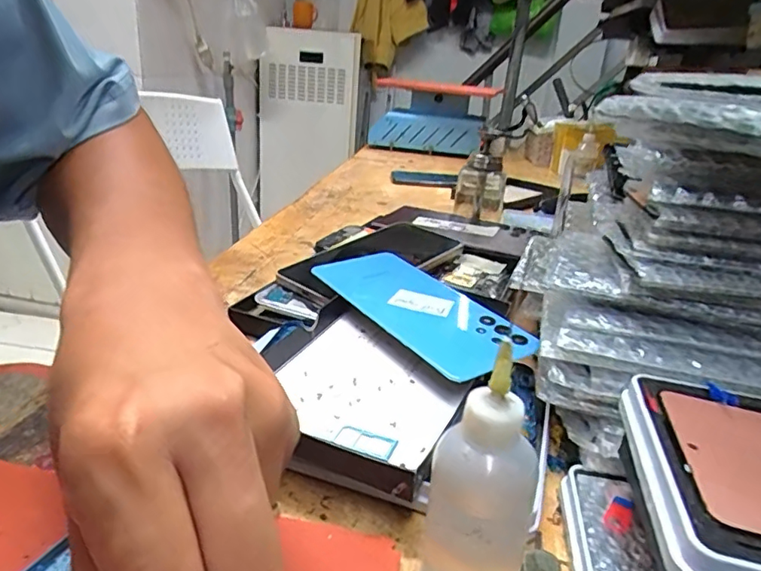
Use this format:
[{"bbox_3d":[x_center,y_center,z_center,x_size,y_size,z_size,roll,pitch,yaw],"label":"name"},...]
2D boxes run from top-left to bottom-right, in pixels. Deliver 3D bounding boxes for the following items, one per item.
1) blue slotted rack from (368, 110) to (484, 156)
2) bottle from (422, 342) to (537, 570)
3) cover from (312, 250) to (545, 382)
[{"bbox_3d":[0.092,-0.327,1.173,0.242,0.072,0.063,14,24,23],"label":"blue slotted rack"},{"bbox_3d":[0.035,0.068,0.189,0.035,0.089,0.031,8,22,9],"label":"bottle"},{"bbox_3d":[0.024,0.012,0.349,0.069,0.006,0.152,-16,32,-33],"label":"cover"}]

